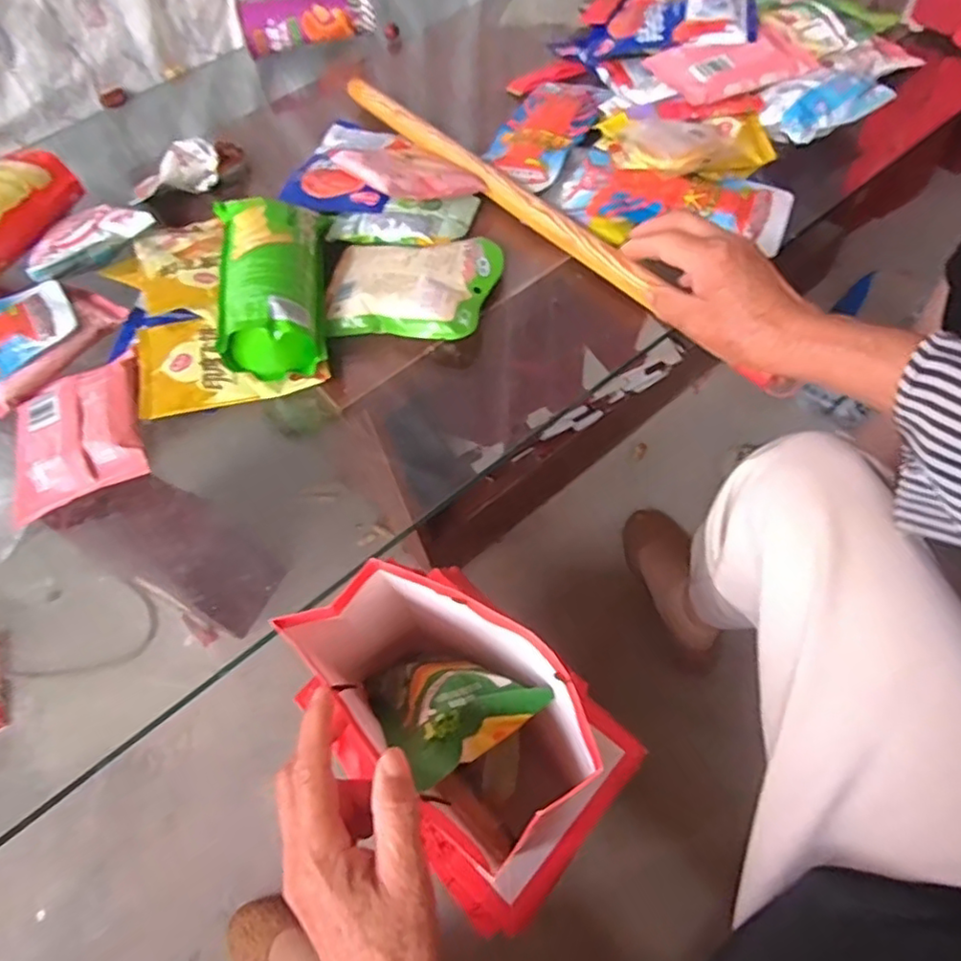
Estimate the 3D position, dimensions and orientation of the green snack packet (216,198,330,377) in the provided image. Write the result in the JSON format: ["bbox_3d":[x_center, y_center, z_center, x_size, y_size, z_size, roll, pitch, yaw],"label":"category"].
[{"bbox_3d":[-0.181,-0.182,0.539,0.085,0.053,0.191,-13,58,-2],"label":"green snack packet"}]

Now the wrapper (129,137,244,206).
[{"bbox_3d":[-0.319,-0.338,0.675,0.122,0.042,0.035,-25,59,-9],"label":"wrapper"}]

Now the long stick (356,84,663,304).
[{"bbox_3d":[0.000,-0.306,0.620,0.020,0.020,0.462,-35,62,-15],"label":"long stick"}]

